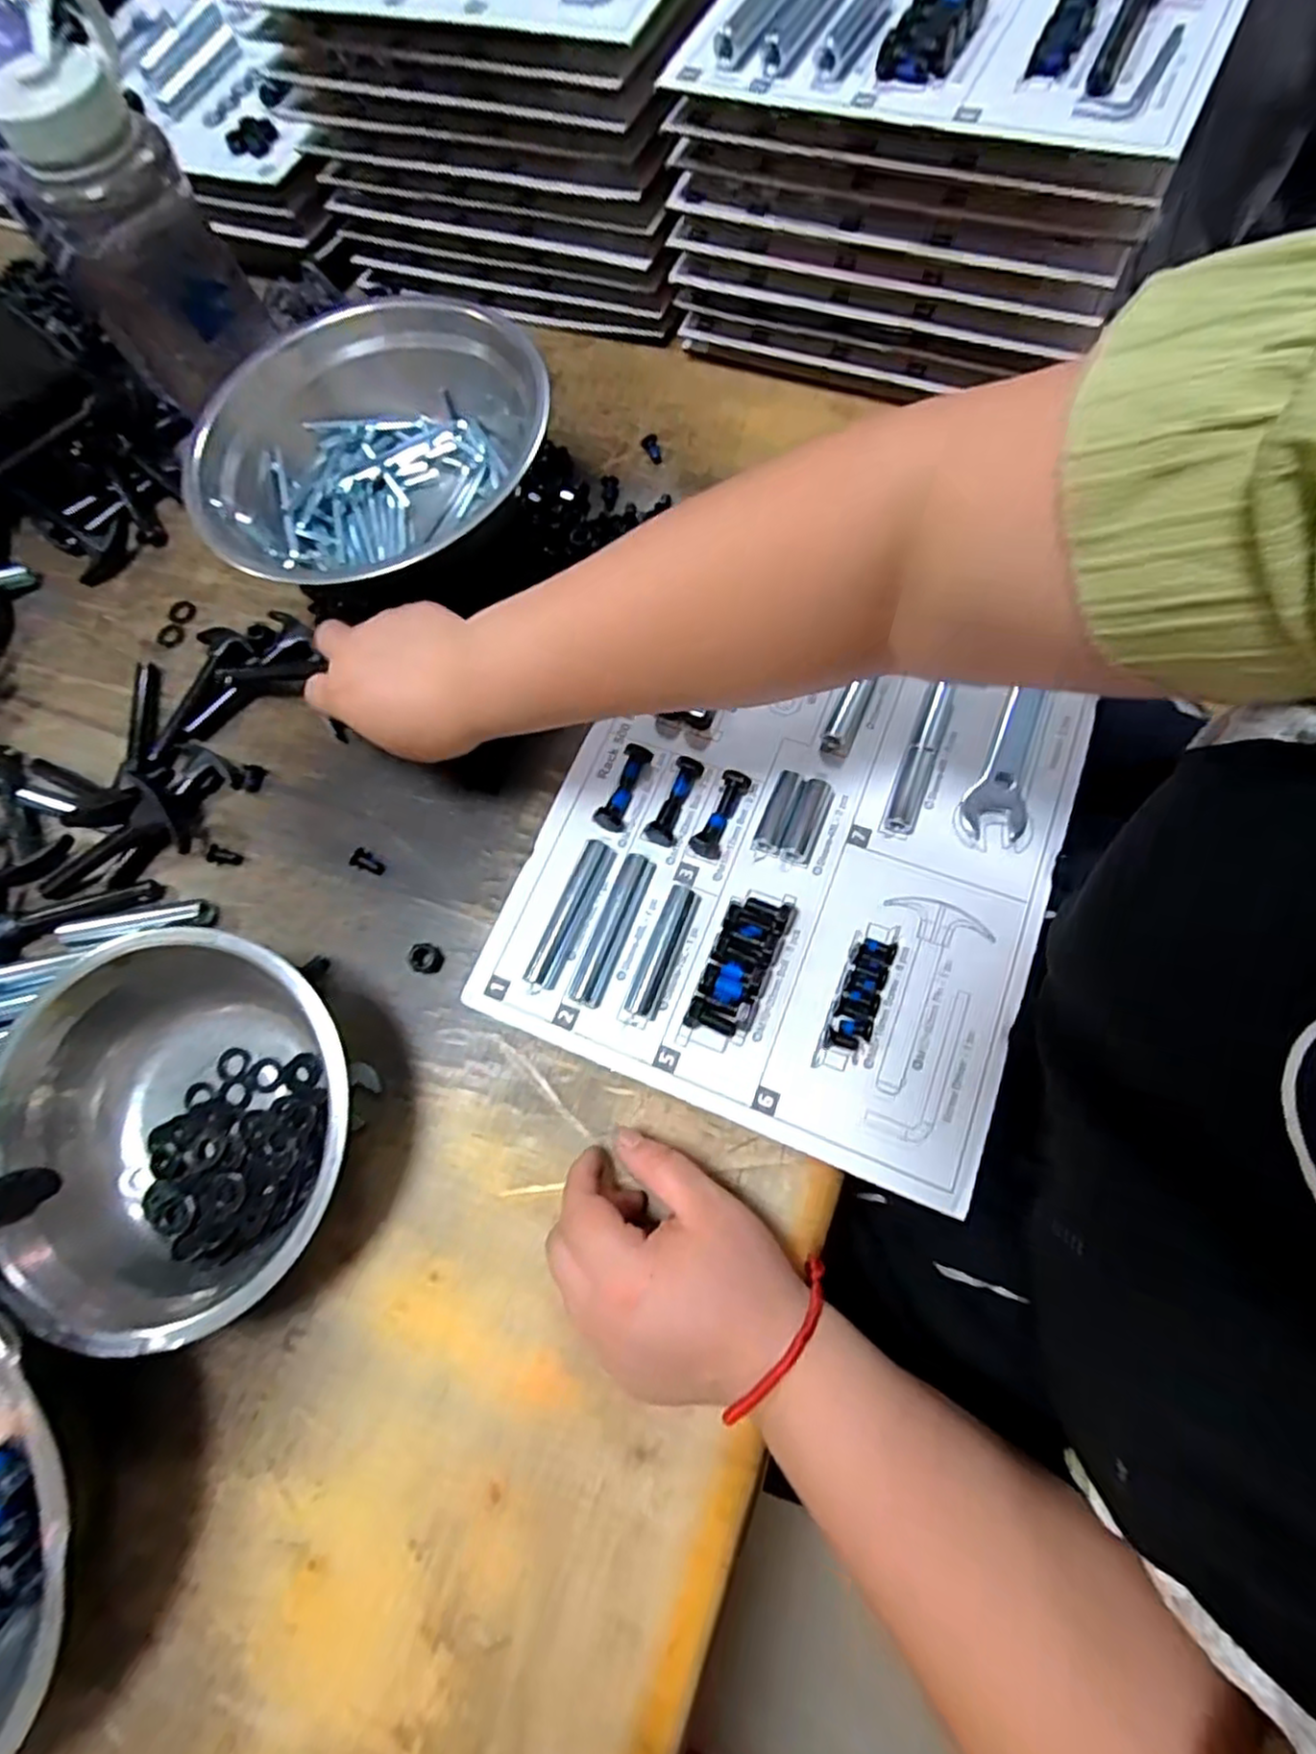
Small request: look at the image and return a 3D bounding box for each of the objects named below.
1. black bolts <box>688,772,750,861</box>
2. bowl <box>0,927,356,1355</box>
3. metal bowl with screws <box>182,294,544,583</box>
[{"bbox_3d":[0.036,-0.037,0.408,0.017,0.016,0.053,24,73,13],"label":"black bolts"},{"bbox_3d":[-0.225,0.129,0.351,0.163,0.075,0.186,23,76,13],"label":"bowl"},{"bbox_3d":[-0.168,-0.255,0.426,0.205,0.081,0.174,-25,69,-4],"label":"metal bowl with screws"}]

